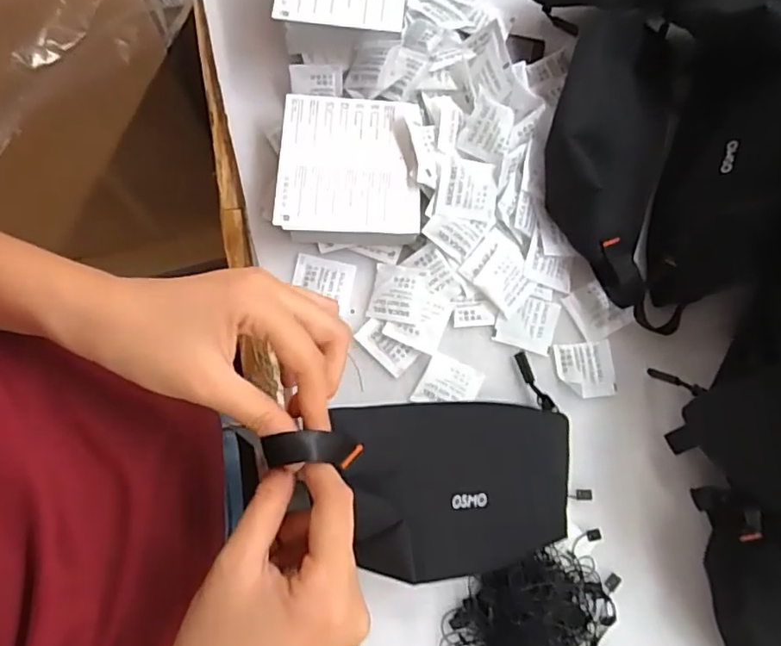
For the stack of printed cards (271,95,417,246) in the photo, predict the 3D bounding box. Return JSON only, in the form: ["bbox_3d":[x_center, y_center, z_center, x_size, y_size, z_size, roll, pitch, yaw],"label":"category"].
[{"bbox_3d":[-0.029,-0.109,0.414,0.097,0.032,0.102,3,77,-2],"label":"stack of printed cards"}]

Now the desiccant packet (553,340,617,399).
[{"bbox_3d":[0.140,0.033,0.409,0.042,0.007,0.039,-5,78,-4],"label":"desiccant packet"}]

